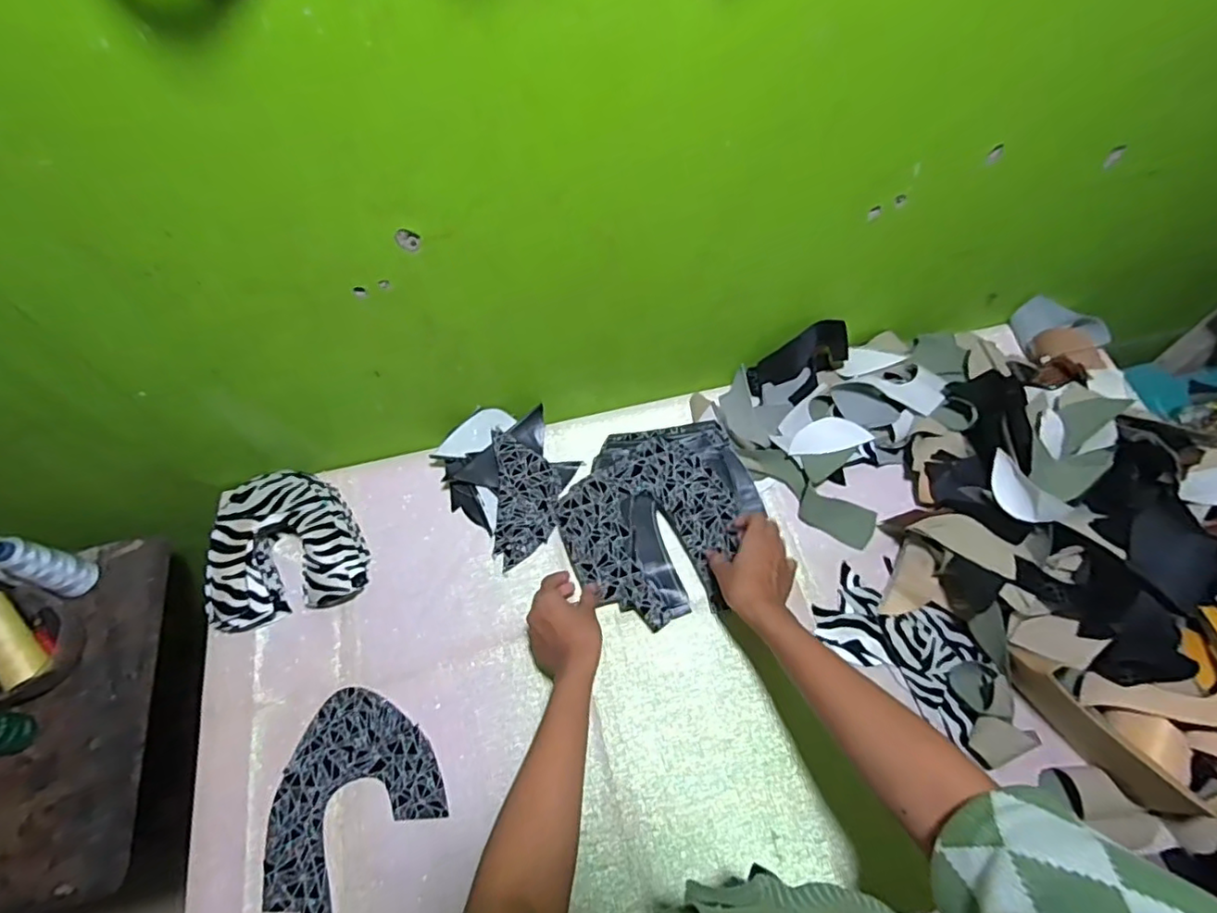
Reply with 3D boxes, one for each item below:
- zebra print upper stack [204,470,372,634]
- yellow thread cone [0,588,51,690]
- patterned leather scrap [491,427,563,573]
[{"bbox_3d":[-0.389,0.100,0.724,0.171,0.080,0.182,-18,63,-7],"label":"zebra print upper stack"},{"bbox_3d":[-0.659,0.199,0.665,0.039,0.034,0.117,-34,82,-15],"label":"yellow thread cone"},{"bbox_3d":[-0.101,0.050,0.754,0.078,0.017,0.164,0,75,-18],"label":"patterned leather scrap"}]

